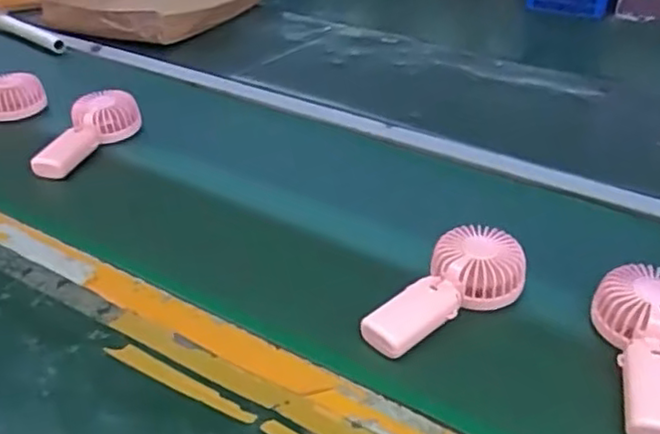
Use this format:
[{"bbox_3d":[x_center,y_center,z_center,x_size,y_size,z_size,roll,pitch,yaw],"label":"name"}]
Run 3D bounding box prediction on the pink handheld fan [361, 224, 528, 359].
[{"bbox_3d":[0.109,0.068,0.614,0.082,0.041,0.175,27,42,33],"label":"pink handheld fan"}]

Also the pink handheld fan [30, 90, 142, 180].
[{"bbox_3d":[-0.330,-0.106,0.886,0.064,0.064,0.180,17,37,22],"label":"pink handheld fan"}]

